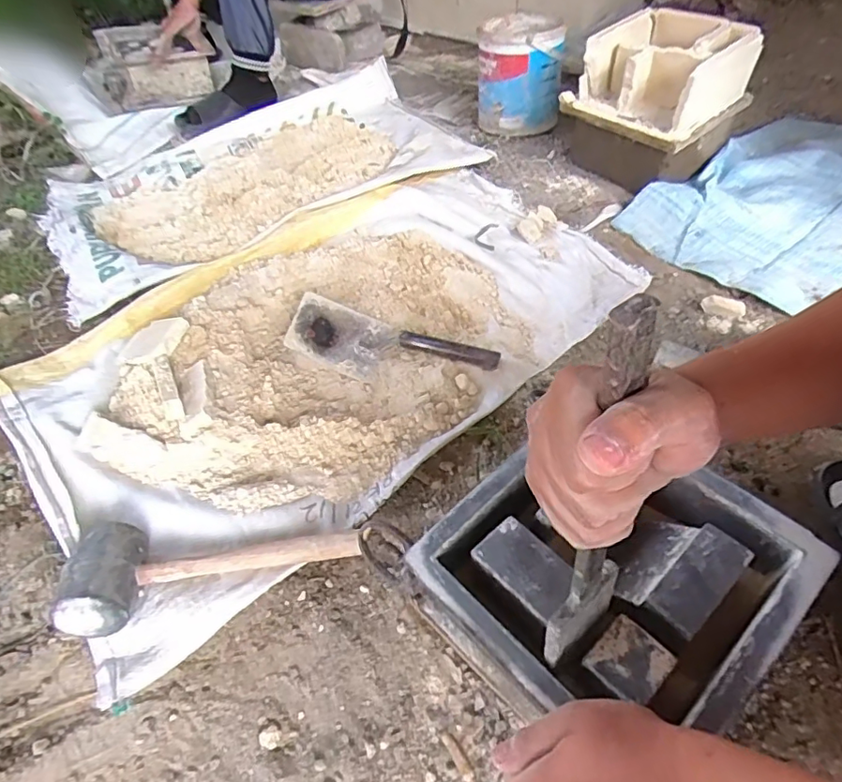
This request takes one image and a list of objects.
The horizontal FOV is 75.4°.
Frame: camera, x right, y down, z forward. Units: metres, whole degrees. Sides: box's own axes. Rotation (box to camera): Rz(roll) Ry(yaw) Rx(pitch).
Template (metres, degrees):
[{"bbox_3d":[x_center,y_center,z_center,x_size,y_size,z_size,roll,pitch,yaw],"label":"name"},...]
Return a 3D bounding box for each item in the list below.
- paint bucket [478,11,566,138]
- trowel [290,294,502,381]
[{"bbox_3d":[0.208,-0.675,1.162,0.175,0.170,0.184,3,49,3],"label":"paint bucket"},{"bbox_3d":[-0.035,-0.069,0.739,0.278,0.052,0.105,7,51,9],"label":"trowel"}]

